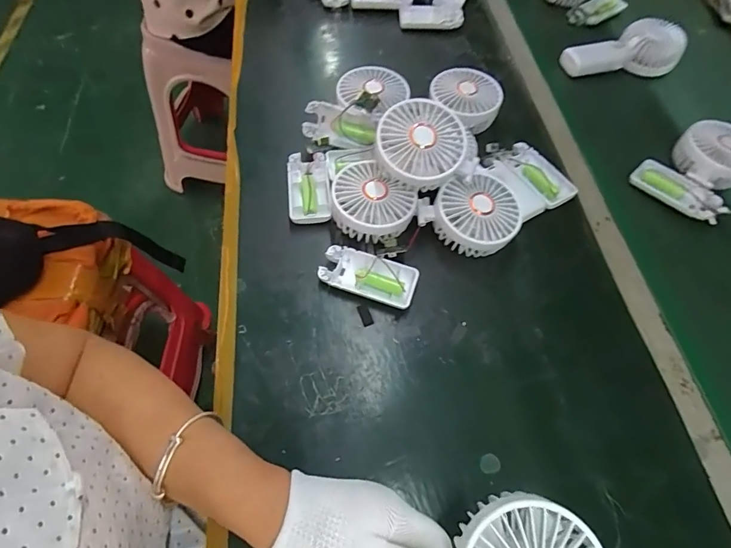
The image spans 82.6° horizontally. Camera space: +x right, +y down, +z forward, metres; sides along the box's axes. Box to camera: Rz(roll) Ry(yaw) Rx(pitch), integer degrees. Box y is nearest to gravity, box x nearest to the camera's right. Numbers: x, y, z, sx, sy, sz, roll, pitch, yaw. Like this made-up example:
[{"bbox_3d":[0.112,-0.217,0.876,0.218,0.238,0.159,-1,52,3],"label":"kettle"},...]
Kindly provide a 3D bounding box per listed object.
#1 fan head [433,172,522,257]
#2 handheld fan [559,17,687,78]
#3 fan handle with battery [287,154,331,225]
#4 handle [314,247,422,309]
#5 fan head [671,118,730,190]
[{"bbox_3d":[0.117,-0.059,0.440,0.086,0.052,0.078,-16,63,-10],"label":"fan head"},{"bbox_3d":[0.385,-0.331,0.618,0.171,0.046,0.086,-21,65,-17],"label":"handheld fan"},{"bbox_3d":[-0.065,-0.097,0.474,0.046,0.018,0.091,-4,61,-5],"label":"fan handle with battery"},{"bbox_3d":[0.004,0.002,0.419,0.096,0.018,0.045,17,61,7],"label":"handle"},{"bbox_3d":[0.437,-0.149,0.517,0.080,0.038,0.089,-35,68,-20],"label":"fan head"}]

